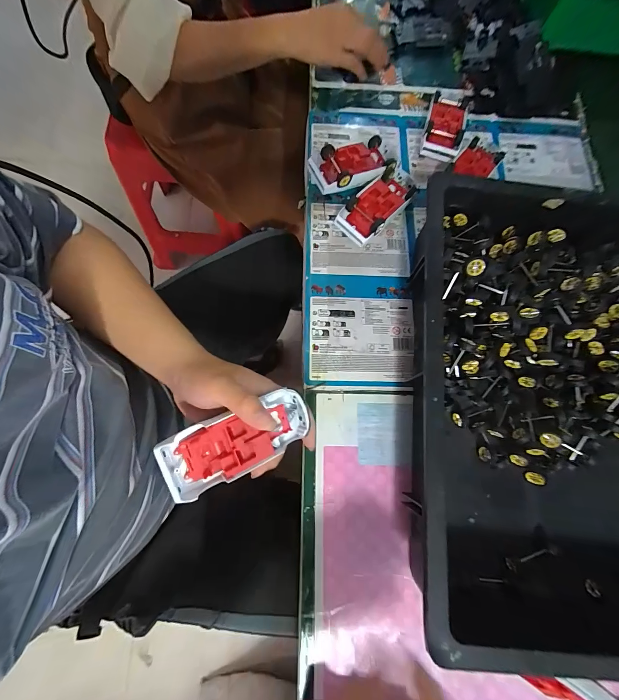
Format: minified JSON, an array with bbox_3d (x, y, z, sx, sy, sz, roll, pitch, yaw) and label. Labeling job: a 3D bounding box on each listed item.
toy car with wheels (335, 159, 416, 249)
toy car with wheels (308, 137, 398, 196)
[{"bbox_3d":[0.093,-0.196,0.414,0.056,0.036,0.132,39,75,7],"label":"toy car with wheels"},{"bbox_3d":[0.061,-0.258,0.427,0.124,0.035,0.072,-20,77,-10],"label":"toy car with wheels"}]

